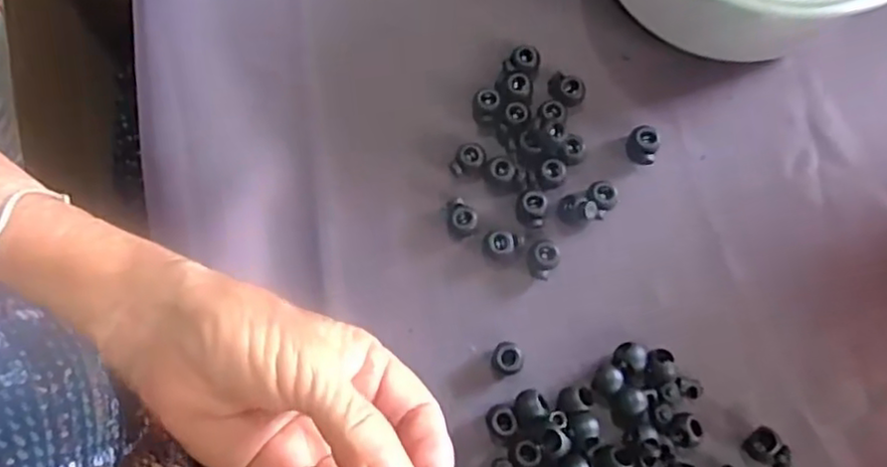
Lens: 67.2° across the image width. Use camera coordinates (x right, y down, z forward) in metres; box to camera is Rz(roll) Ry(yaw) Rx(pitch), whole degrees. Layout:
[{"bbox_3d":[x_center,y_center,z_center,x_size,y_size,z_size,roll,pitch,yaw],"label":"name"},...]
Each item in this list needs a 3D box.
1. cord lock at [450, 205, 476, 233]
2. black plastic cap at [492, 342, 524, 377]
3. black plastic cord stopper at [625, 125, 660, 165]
[{"bbox_3d":[0.010,-0.007,0.333,0.013,0.010,0.013,0,77,2],"label":"cord lock"},{"bbox_3d":[0.031,0.060,0.319,0.014,0.010,0.015,0,77,2],"label":"black plastic cap"},{"bbox_3d":[0.102,-0.045,0.341,0.015,0.010,0.017,16,78,5],"label":"black plastic cord stopper"}]

